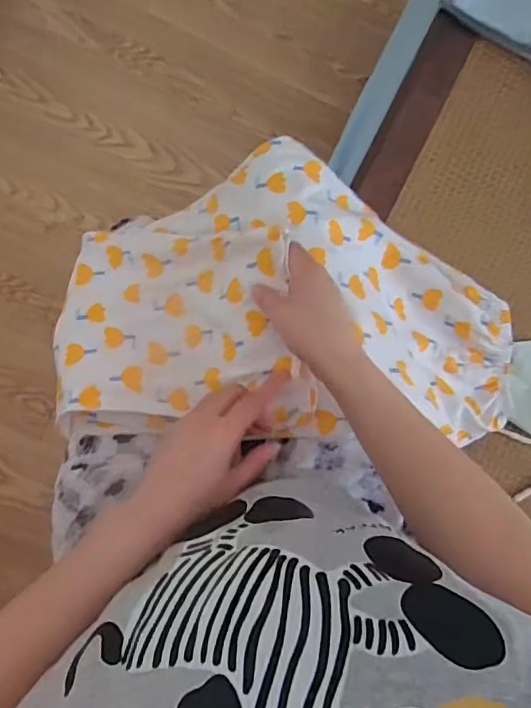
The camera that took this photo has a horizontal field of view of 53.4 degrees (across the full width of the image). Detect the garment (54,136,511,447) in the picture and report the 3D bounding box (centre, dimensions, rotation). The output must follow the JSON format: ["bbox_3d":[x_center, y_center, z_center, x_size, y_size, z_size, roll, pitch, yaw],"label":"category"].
[{"bbox_3d":[0.036,-0.061,0.519,0.460,0.104,0.264,7,90,-4],"label":"garment"}]

